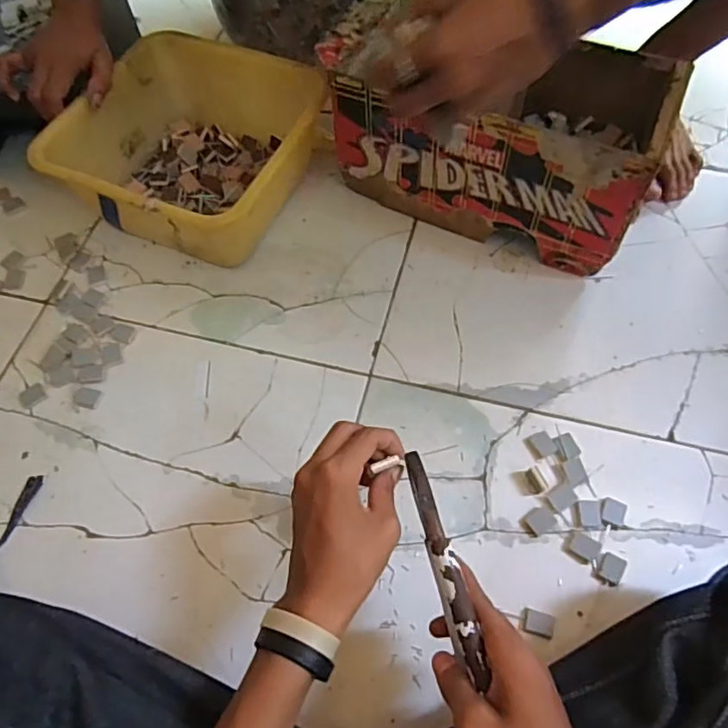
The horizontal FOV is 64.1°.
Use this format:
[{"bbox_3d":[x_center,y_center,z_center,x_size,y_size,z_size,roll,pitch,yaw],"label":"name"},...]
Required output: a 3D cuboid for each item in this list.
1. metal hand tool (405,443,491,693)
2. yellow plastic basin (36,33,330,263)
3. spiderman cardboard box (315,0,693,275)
[{"bbox_3d":[0.054,0.136,0.410,0.017,0.012,0.158,-11,54,-6],"label":"metal hand tool"},{"bbox_3d":[-0.209,-0.253,0.718,0.248,0.138,0.265,21,64,13],"label":"yellow plastic basin"},{"bbox_3d":[0.145,-0.266,0.678,0.353,0.191,0.174,22,65,13],"label":"spiderman cardboard box"}]

